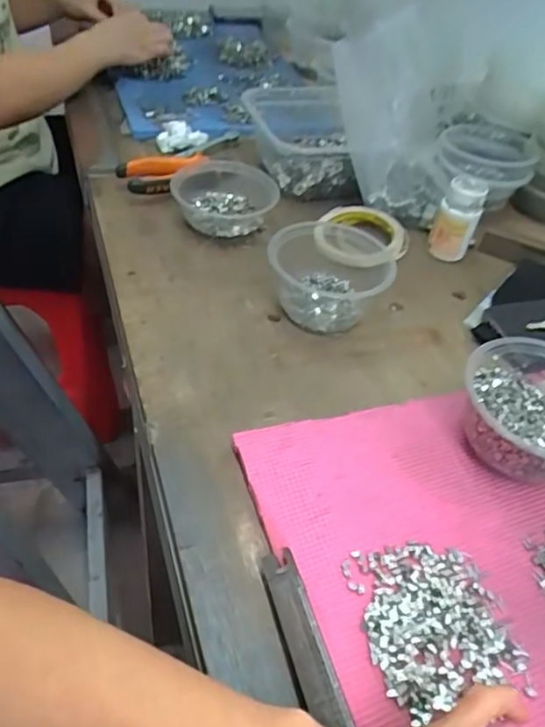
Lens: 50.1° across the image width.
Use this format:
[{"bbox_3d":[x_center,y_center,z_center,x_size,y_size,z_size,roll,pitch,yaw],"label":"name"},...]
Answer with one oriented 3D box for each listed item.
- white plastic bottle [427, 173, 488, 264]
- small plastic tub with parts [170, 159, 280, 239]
[{"bbox_3d":[0.203,-0.160,0.638,0.042,0.075,0.038,24,46,14],"label":"white plastic bottle"},{"bbox_3d":[-0.054,-0.186,0.658,0.110,0.044,0.122,1,45,-9],"label":"small plastic tub with parts"}]

